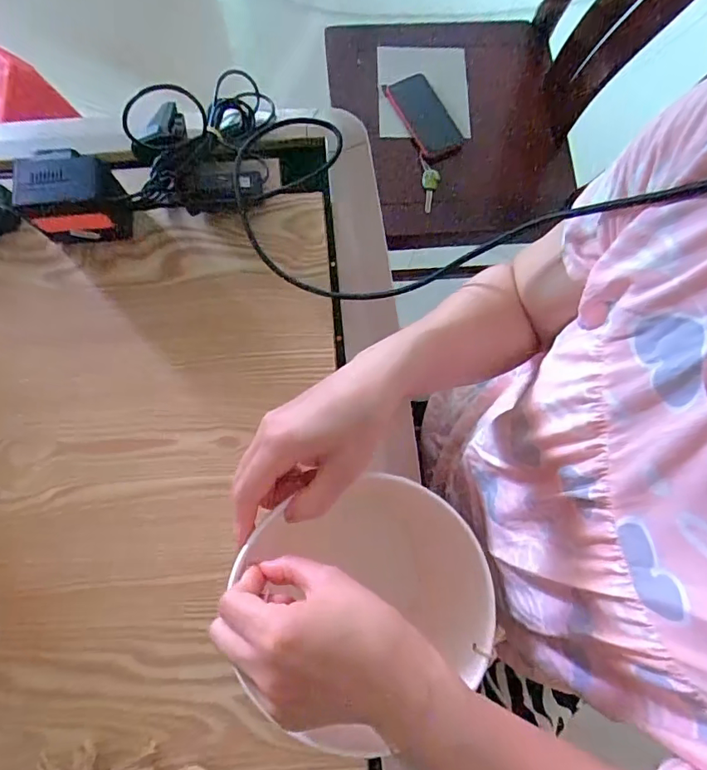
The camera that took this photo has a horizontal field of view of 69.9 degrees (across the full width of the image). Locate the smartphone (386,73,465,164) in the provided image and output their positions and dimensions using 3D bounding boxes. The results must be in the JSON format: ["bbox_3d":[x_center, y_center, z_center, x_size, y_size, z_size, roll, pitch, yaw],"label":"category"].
[{"bbox_3d":[0.126,-0.467,0.884,0.081,0.009,0.153,-31,92,-9],"label":"smartphone"}]

